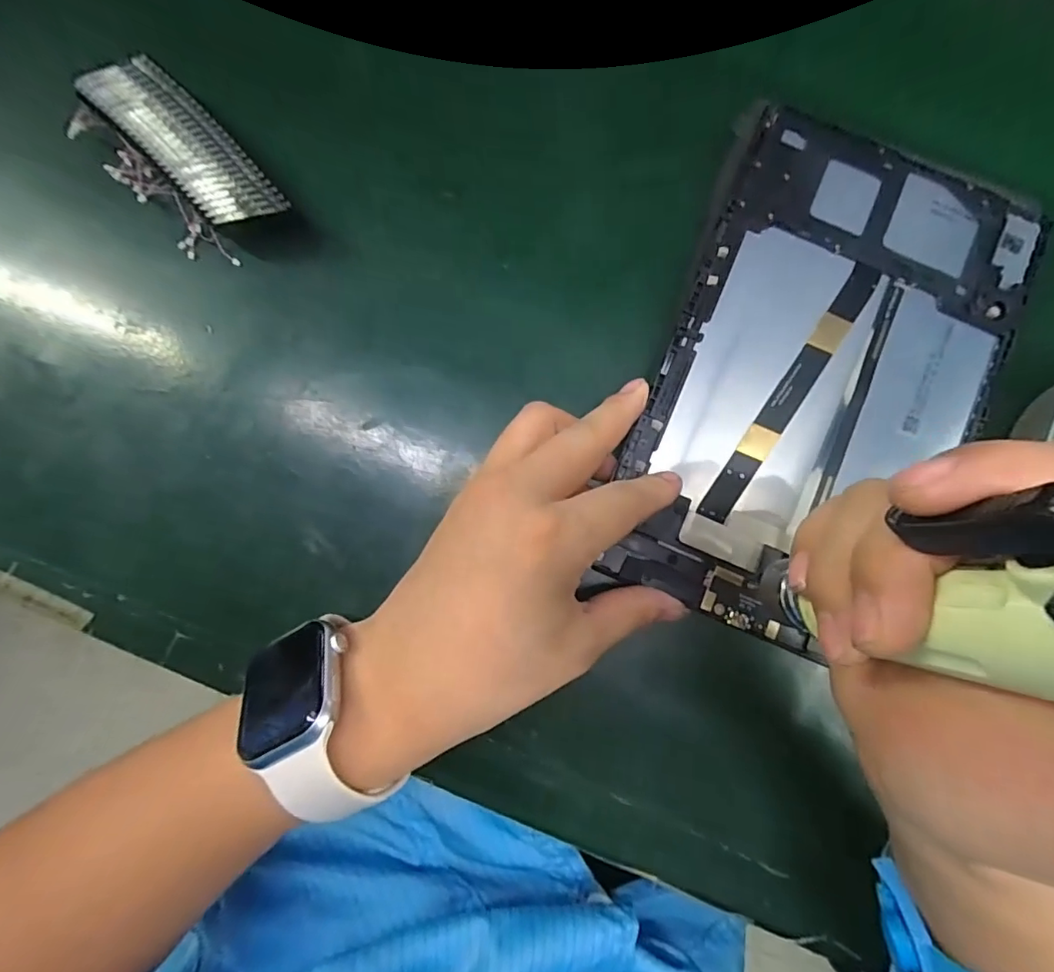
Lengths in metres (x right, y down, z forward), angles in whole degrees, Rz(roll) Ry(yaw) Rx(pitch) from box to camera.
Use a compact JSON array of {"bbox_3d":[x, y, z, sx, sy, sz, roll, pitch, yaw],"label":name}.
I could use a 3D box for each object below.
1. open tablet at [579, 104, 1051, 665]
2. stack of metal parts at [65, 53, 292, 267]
[{"bbox_3d":[0.139,-0.048,0.243,0.147,0.006,0.241,22,86,-1],"label":"open tablet"},{"bbox_3d":[-0.160,-0.147,0.239,0.050,0.024,0.102,-43,89,-4],"label":"stack of metal parts"}]

